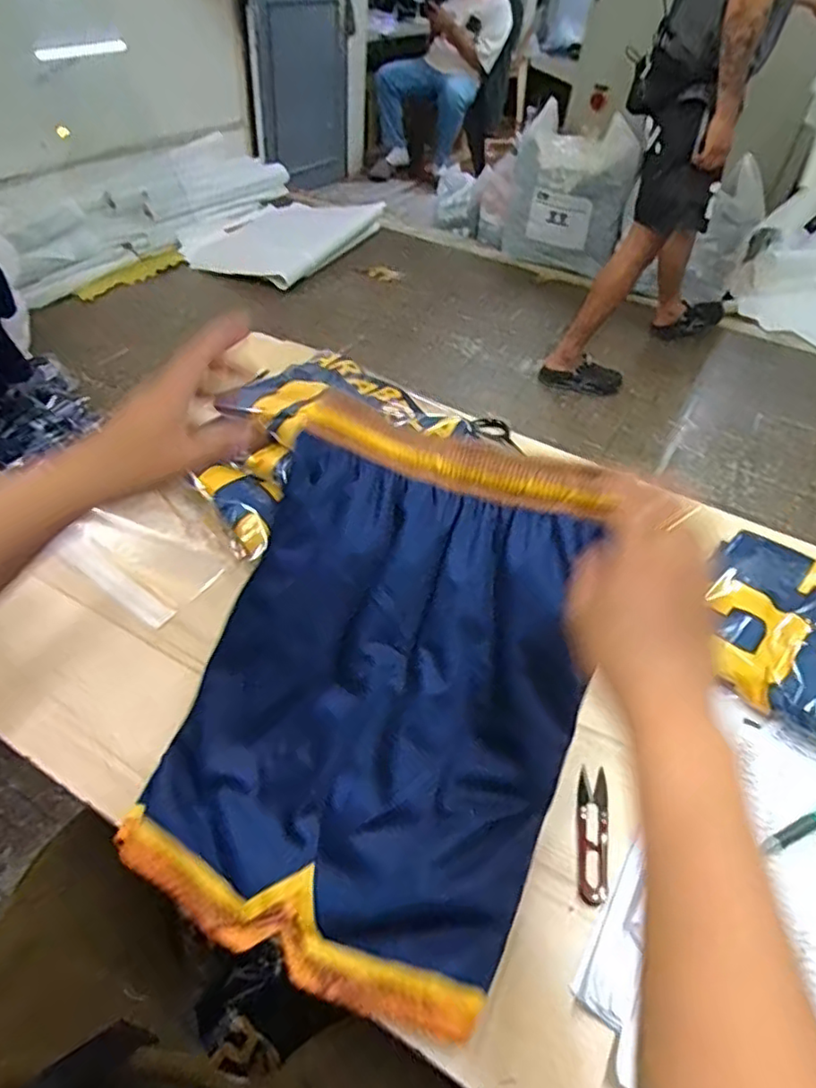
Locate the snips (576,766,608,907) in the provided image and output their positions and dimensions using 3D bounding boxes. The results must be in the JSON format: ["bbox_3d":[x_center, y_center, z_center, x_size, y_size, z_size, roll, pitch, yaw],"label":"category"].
[{"bbox_3d":[0.144,0.225,0.489,0.022,0.005,0.101,11,46,5],"label":"snips"}]

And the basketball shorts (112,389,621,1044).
[{"bbox_3d":[-0.018,0.097,0.488,0.283,0.049,0.400,15,77,14],"label":"basketball shorts"}]

